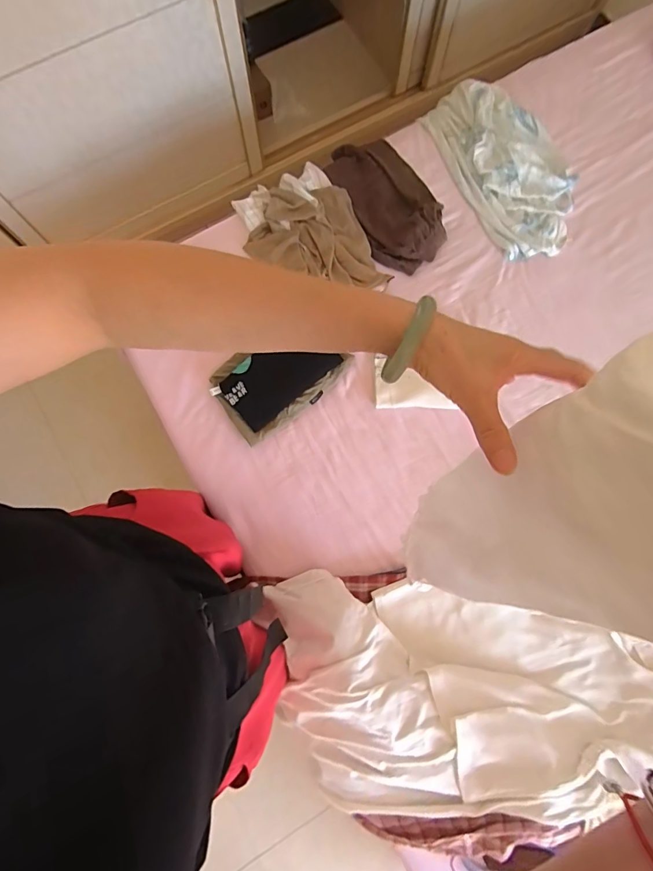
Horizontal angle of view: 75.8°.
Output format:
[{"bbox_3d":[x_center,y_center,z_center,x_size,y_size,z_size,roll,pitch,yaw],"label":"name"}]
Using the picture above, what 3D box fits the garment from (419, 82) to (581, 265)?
[{"bbox_3d":[0.448,-0.670,1.031,0.270,0.048,0.507,-24,79,-6],"label":"garment"}]

